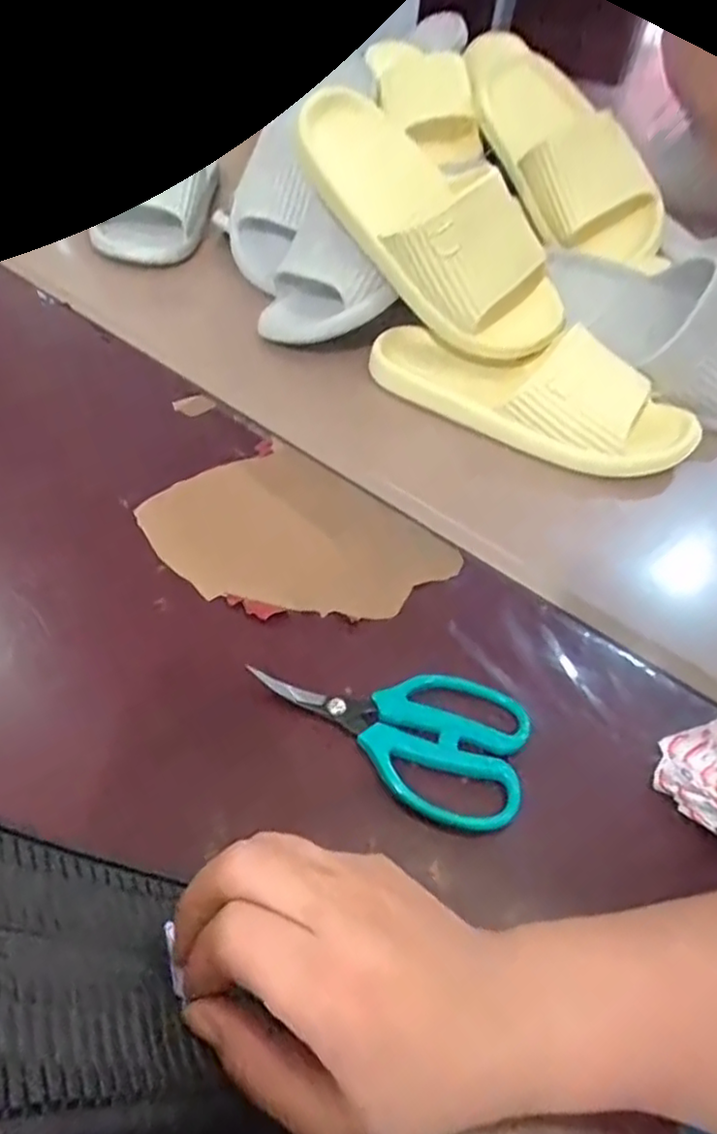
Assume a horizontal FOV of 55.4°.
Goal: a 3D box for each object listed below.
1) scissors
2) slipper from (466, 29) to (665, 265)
[{"bbox_3d":[0.018,0.085,0.368,0.143,0.013,0.078,20,49,10],"label":"scissors"},{"bbox_3d":[0.182,-0.419,0.663,0.074,0.087,0.311,-26,76,-26],"label":"slipper"}]

